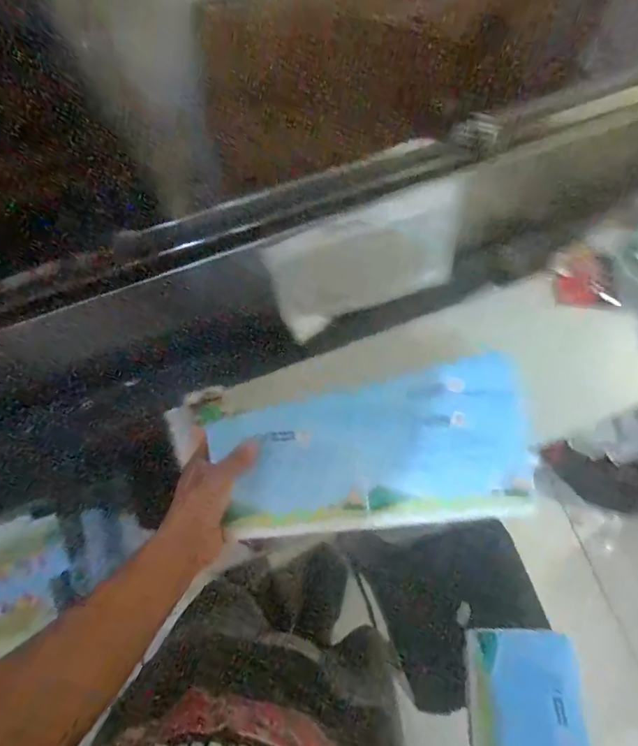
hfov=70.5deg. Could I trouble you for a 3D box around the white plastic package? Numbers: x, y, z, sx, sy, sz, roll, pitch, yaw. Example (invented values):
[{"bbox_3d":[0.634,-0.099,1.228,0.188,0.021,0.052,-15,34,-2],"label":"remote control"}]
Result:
[{"bbox_3d":[0.081,-0.172,0.708,0.311,0.163,0.015,-22,39,-8],"label":"white plastic package"}]

